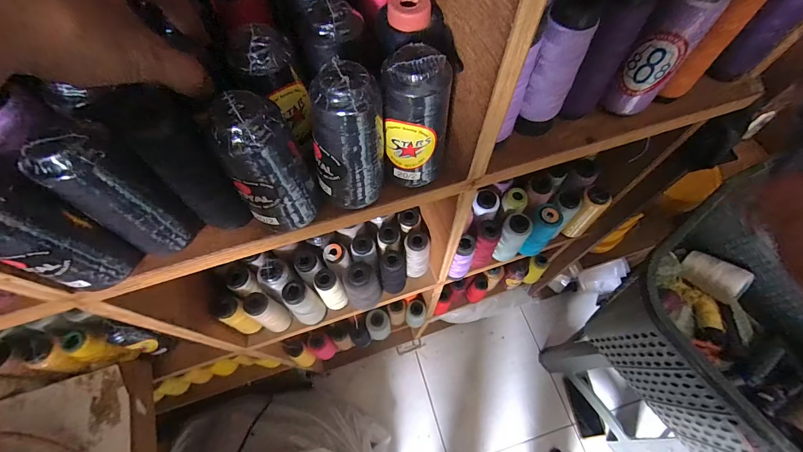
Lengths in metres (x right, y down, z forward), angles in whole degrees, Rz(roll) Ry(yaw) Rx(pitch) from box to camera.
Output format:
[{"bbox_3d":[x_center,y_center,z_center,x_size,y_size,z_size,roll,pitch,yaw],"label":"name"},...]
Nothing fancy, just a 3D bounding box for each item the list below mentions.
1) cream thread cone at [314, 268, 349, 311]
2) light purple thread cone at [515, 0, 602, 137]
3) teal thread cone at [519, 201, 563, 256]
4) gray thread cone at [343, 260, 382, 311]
[{"bbox_3d":[-0.107,0.098,0.533,0.034,0.110,0.040,-30,68,-14],"label":"cream thread cone"},{"bbox_3d":[0.122,-0.122,0.283,0.039,0.119,0.043,25,67,11],"label":"light purple thread cone"},{"bbox_3d":[0.226,0.008,0.574,0.046,0.108,0.054,39,70,17],"label":"teal thread cone"},{"bbox_3d":[-0.058,0.092,0.535,0.058,0.103,0.055,-12,65,-6],"label":"gray thread cone"}]

